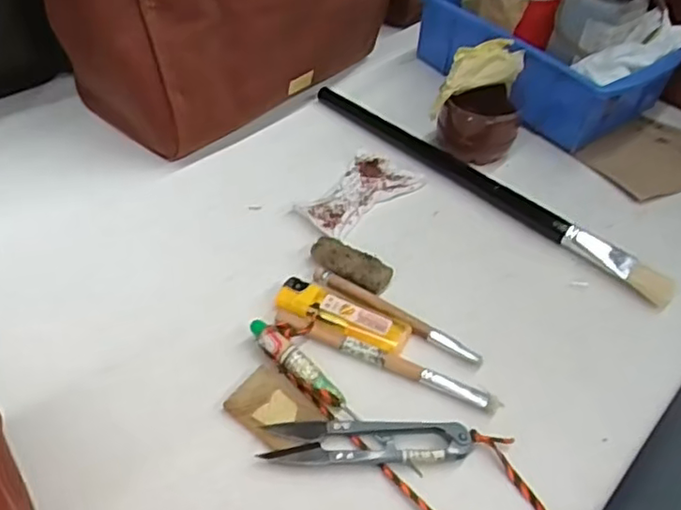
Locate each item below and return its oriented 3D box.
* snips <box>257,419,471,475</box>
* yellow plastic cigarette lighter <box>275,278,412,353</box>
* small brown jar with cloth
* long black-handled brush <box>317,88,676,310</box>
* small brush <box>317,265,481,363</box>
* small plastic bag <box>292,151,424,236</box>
[{"bbox_3d":[0.014,0.092,0.314,0.100,0.008,0.026,4,47,-4],"label":"snips"},{"bbox_3d":[0.002,0.032,0.365,0.077,0.007,0.025,22,45,16],"label":"yellow plastic cigarette lighter"},{"bbox_3d":[0.109,-0.117,0.482,0.059,0.075,0.061,4,47,-4],"label":"small brown jar with cloth"},{"bbox_3d":[0.101,-0.055,0.462,0.294,0.017,0.026,36,53,24],"label":"long black-handled brush"},{"bbox_3d":[0.032,0.035,0.373,0.110,0.009,0.010,29,50,18],"label":"small brush"},{"bbox_3d":[0.013,-0.044,0.447,0.051,0.005,0.093,31,51,20],"label":"small plastic bag"}]

